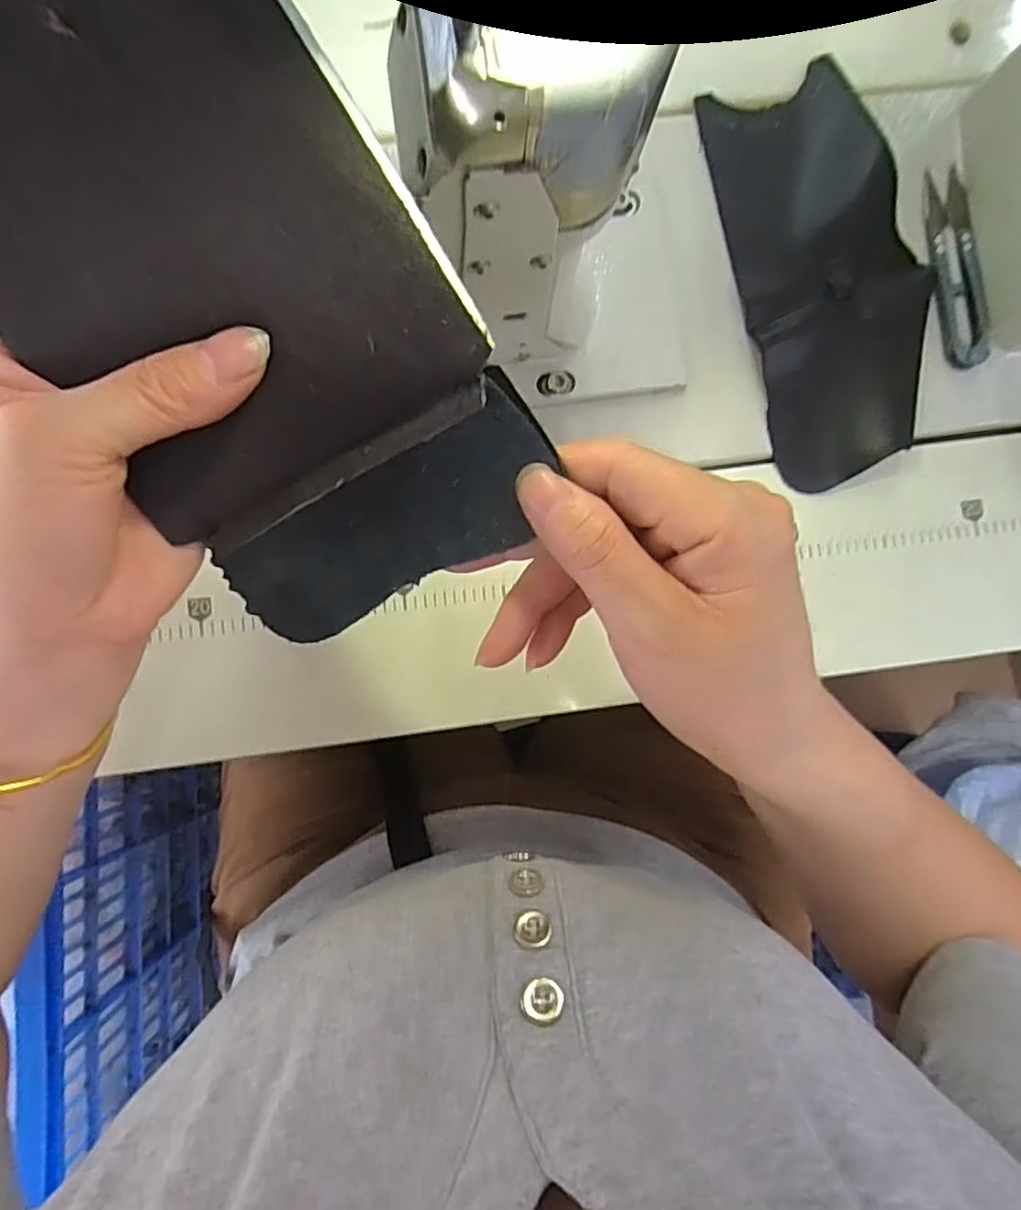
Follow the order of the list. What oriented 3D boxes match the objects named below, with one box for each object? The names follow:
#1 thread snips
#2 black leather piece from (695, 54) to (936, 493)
[{"bbox_3d":[0.227,-0.171,0.335,0.023,0.011,0.096,-7,84,-3],"label":"thread snips"},{"bbox_3d":[0.162,-0.163,0.327,0.090,0.017,0.192,-14,93,3],"label":"black leather piece"}]

